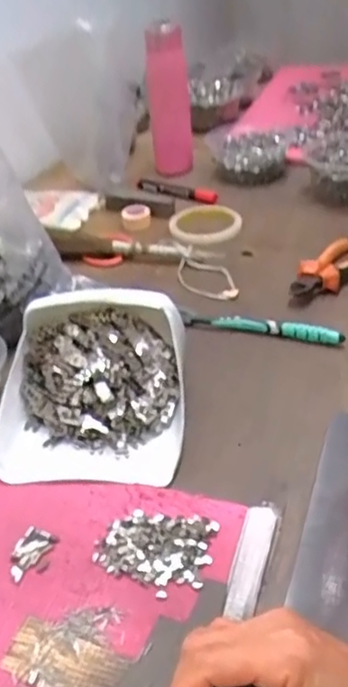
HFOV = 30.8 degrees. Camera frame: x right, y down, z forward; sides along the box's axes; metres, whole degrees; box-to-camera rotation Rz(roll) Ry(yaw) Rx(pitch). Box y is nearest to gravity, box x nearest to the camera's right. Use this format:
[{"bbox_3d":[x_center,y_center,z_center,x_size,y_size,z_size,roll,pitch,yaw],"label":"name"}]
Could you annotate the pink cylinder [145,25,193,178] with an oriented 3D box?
[{"bbox_3d":[-0.007,-0.373,0.984,0.062,0.219,0.058,-4,37,0],"label":"pink cylinder"}]

